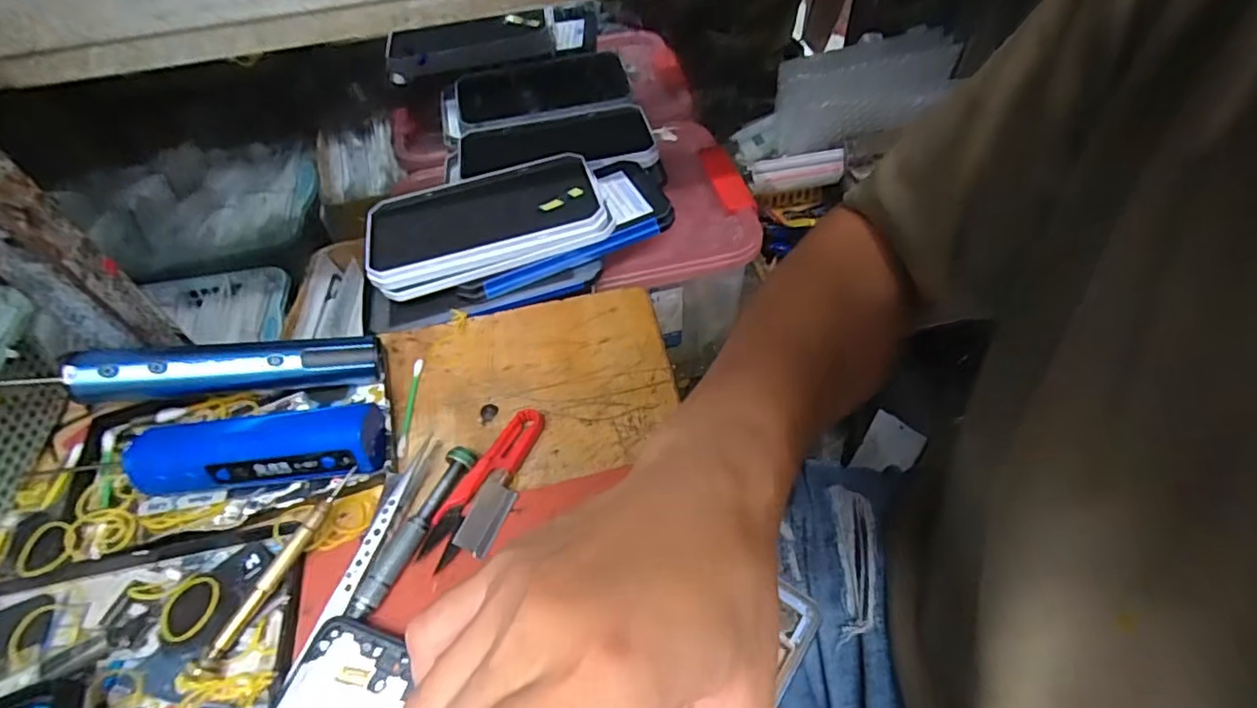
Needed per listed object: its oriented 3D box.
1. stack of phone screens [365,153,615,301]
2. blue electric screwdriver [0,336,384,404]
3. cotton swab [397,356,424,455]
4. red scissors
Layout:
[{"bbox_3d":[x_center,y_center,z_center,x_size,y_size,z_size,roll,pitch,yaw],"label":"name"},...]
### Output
[{"bbox_3d":[-0.110,-0.103,0.461,0.176,0.020,0.104,-17,54,-5],"label":"stack of phone screens"},{"bbox_3d":[-0.256,0.009,0.347,0.207,0.022,0.024,-4,49,-21],"label":"blue electric screwdriver"},{"bbox_3d":[-0.136,0.032,0.373,0.006,0.005,0.068,-3,52,2],"label":"cotton swab"},{"bbox_3d":[-0.080,0.071,0.335,0.022,0.012,0.101,19,56,18],"label":"red scissors"}]

